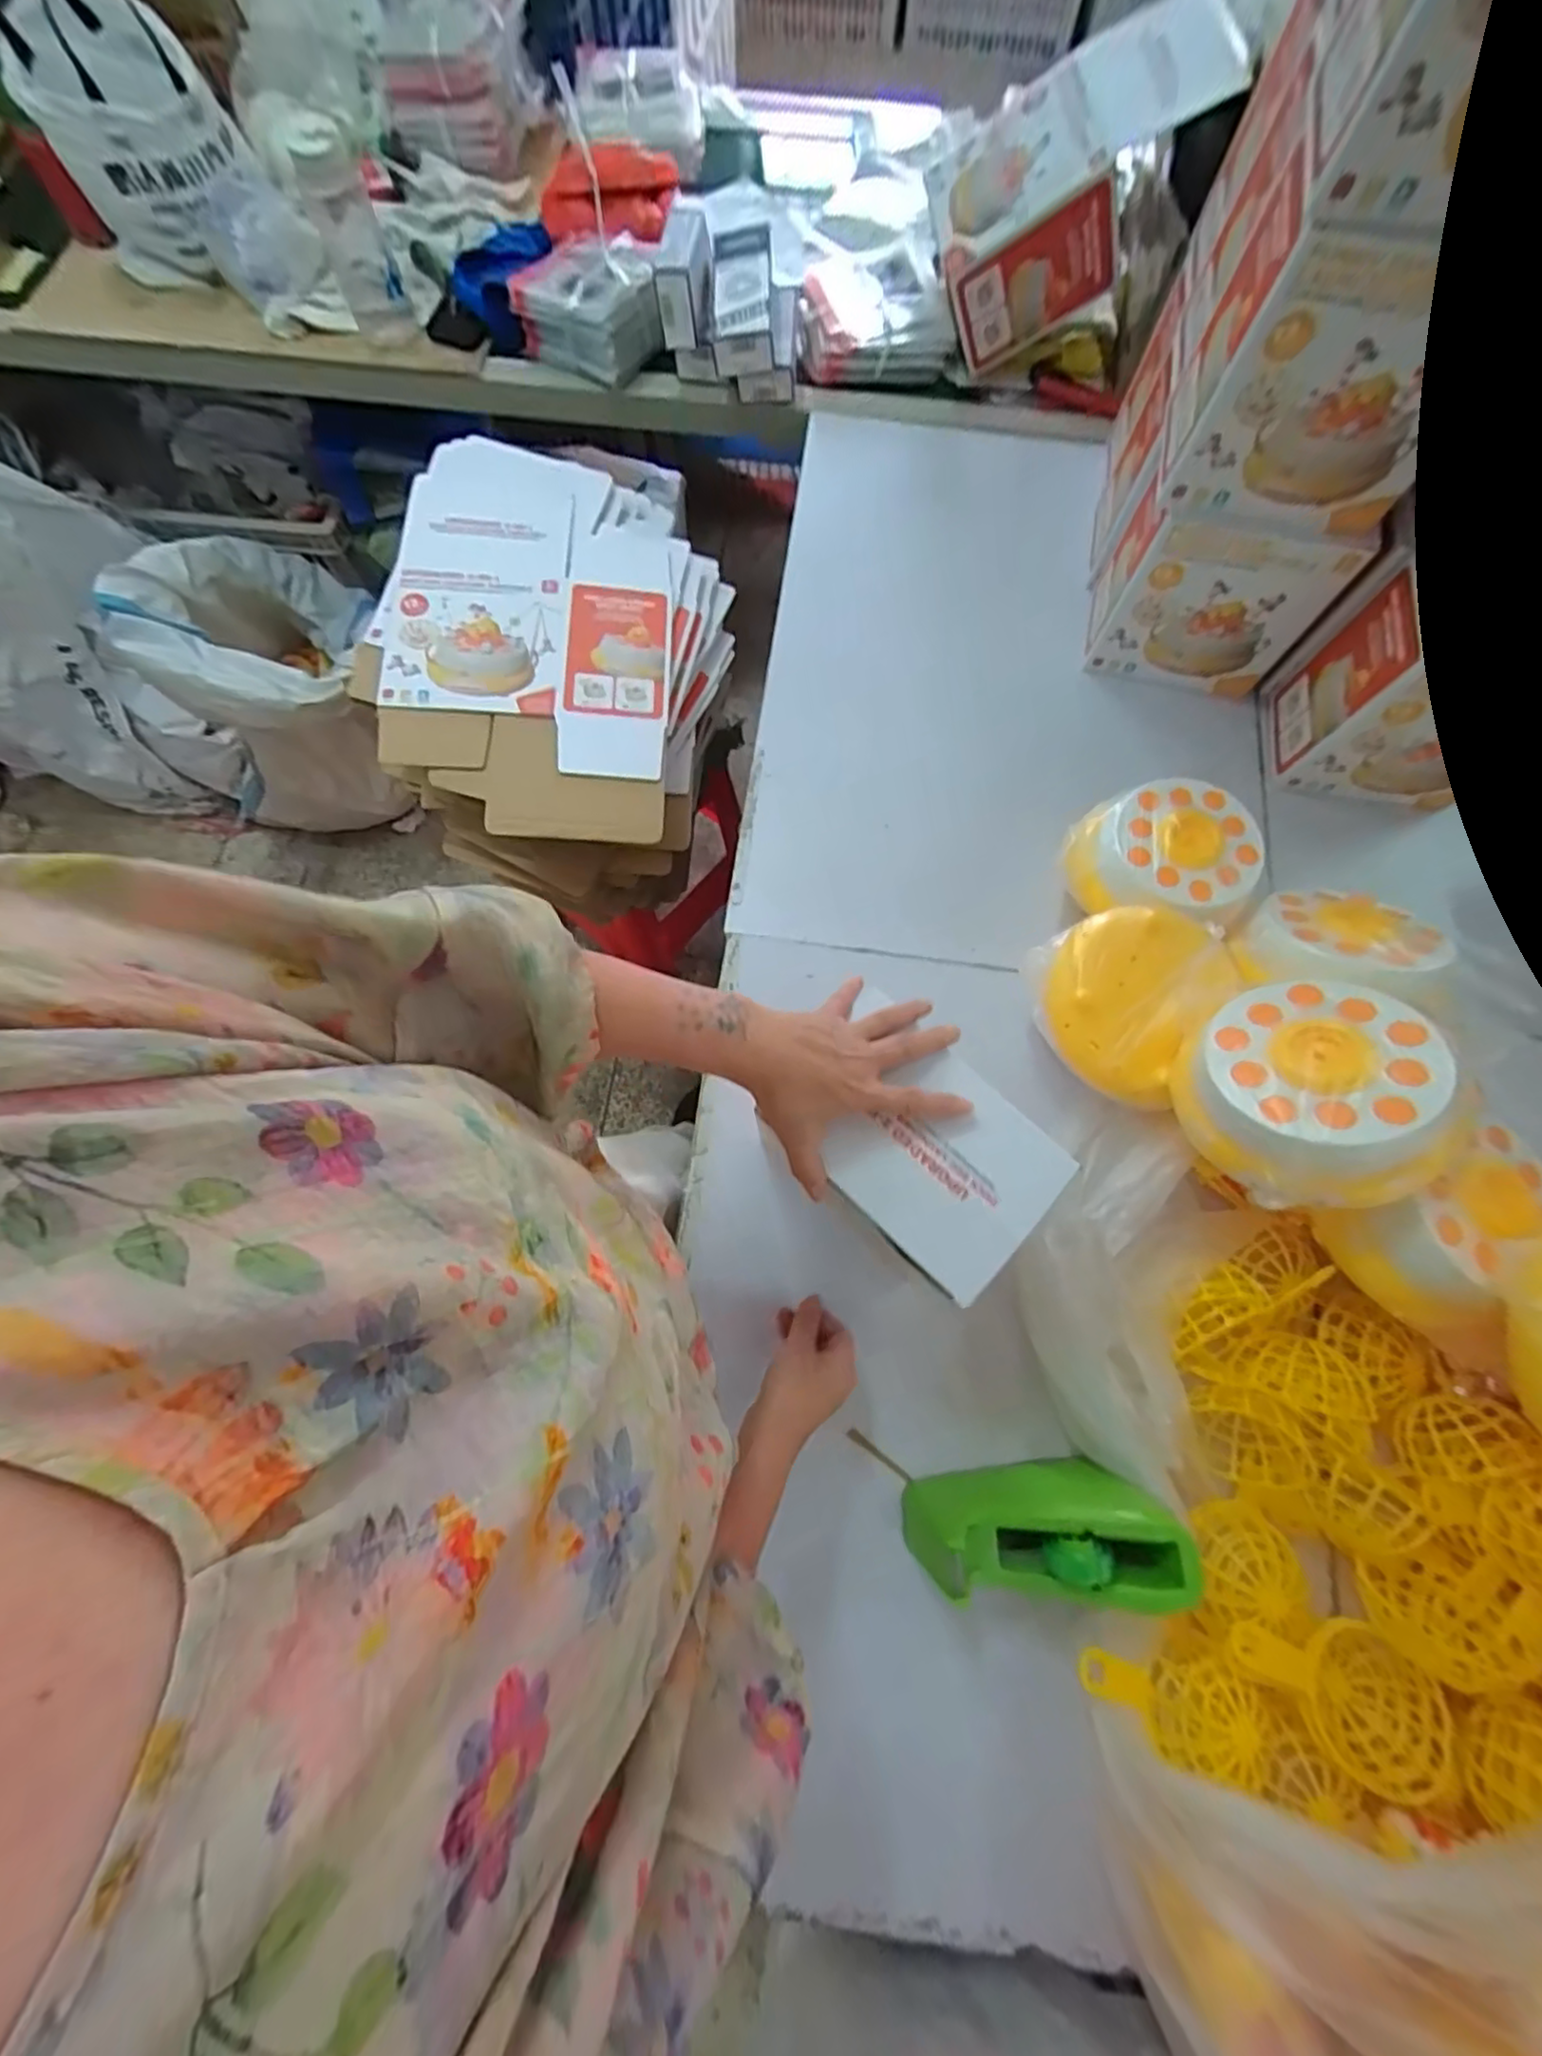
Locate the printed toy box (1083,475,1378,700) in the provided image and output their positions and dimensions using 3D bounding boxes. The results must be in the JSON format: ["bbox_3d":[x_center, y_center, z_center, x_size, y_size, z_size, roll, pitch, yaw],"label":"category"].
[{"bbox_3d":[0.470,-0.472,0.729,0.203,0.201,0.098,18,74,6],"label":"printed toy box"}]

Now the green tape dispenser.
[{"bbox_3d":[0.215,0.403,0.540,0.213,0.094,0.078,-5,72,14],"label":"green tape dispenser"}]

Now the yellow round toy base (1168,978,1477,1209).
[{"bbox_3d":[0.414,0.046,0.521,0.169,0.075,0.170,-17,49,21],"label":"yellow round toy base"}]

